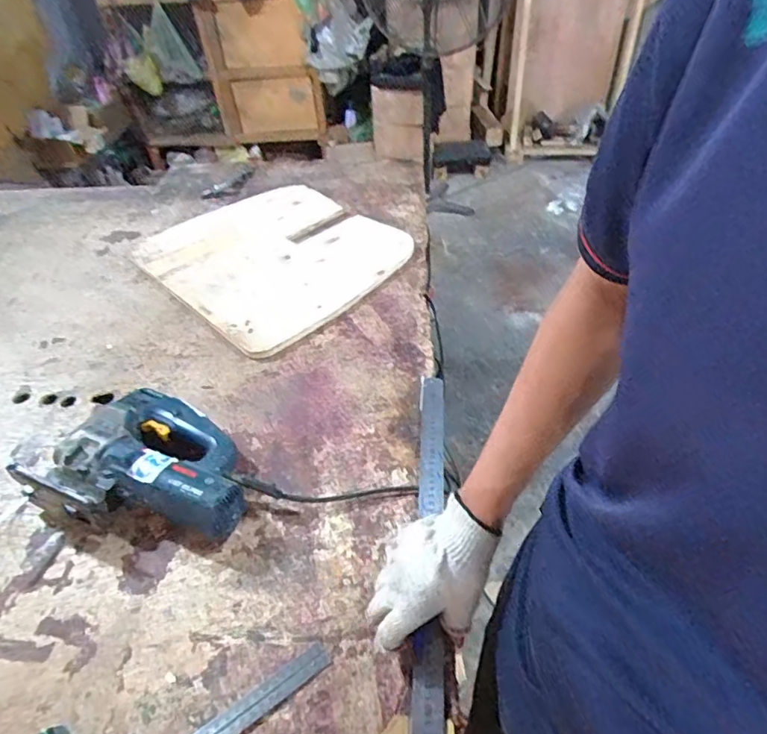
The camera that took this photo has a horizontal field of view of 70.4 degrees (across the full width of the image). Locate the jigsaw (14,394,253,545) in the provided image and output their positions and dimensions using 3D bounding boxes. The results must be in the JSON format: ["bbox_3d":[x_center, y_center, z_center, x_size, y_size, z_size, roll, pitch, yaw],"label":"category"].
[{"bbox_3d":[-0.282,0.127,0.665,0.246,0.076,0.182,23,49,25],"label":"jigsaw"}]

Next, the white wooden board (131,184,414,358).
[{"bbox_3d":[-0.222,-0.231,1.078,0.488,0.020,0.410,36,60,28],"label":"white wooden board"}]

